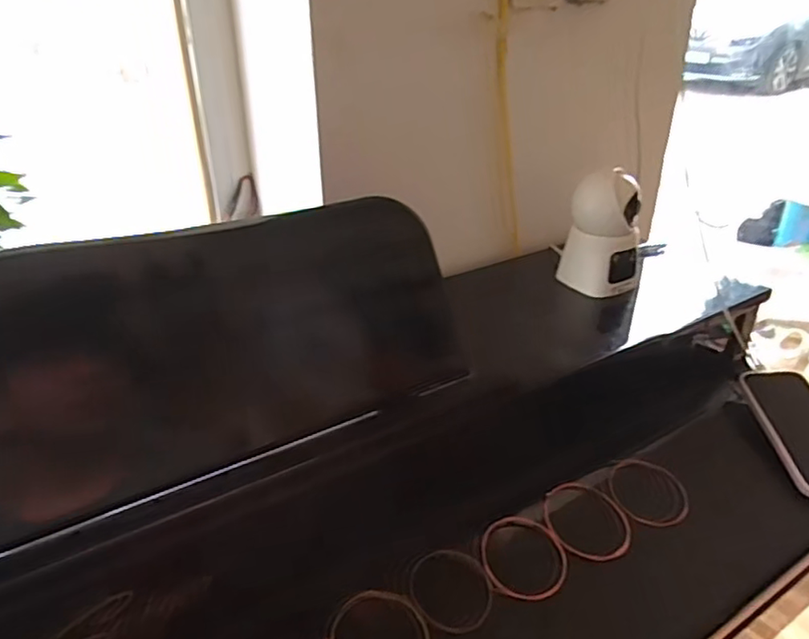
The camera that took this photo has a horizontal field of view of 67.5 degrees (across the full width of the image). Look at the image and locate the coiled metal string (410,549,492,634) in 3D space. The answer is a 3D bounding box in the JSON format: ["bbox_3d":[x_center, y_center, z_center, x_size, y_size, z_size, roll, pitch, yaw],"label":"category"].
[{"bbox_3d":[0.037,0.210,0.472,0.064,0.009,0.067,2,39,-2],"label":"coiled metal string"}]

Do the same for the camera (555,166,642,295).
[{"bbox_3d":[0.216,-0.094,0.660,0.063,0.121,0.069,-15,32,-24],"label":"camera"}]

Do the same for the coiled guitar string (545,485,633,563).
[{"bbox_3d":[0.161,0.174,0.532,0.077,0.009,0.075,0,29,0],"label":"coiled guitar string"}]

